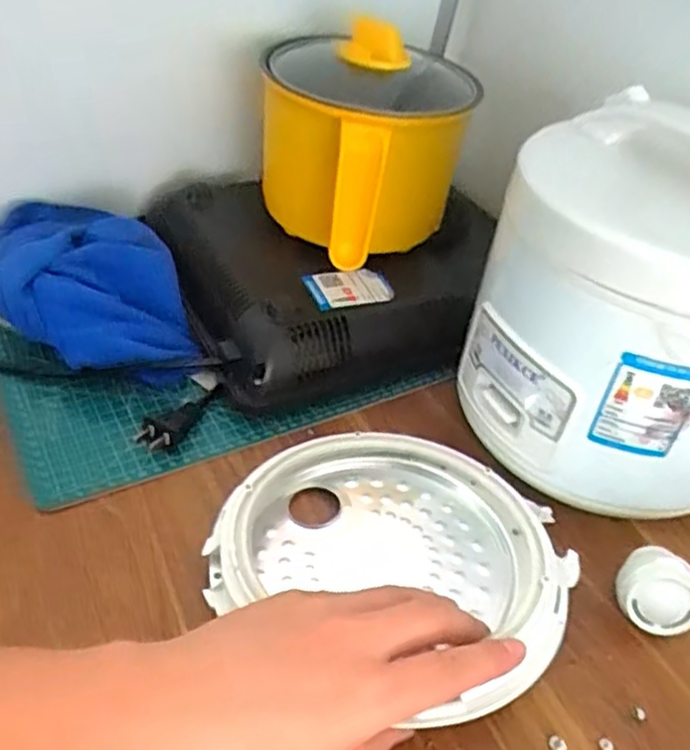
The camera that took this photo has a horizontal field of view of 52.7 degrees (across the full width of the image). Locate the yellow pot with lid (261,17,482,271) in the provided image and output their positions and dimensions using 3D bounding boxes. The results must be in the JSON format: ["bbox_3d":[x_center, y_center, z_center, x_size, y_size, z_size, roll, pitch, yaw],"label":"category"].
[{"bbox_3d":[0.017,-0.183,0.554,0.160,0.148,0.195,3,41,-5],"label":"yellow pot with lid"}]

